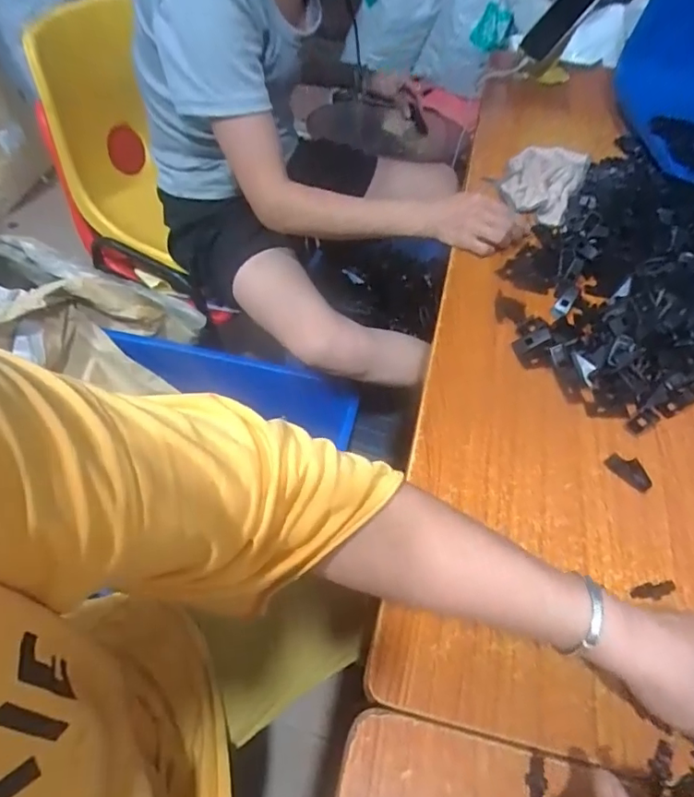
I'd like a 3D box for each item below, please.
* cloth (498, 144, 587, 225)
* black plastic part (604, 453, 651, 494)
[{"bbox_3d":[0.280,-0.315,0.766,0.101,0.030,0.150,25,56,15],"label":"cloth"},{"bbox_3d":[0.259,0.066,0.486,0.042,0.011,0.020,39,60,23],"label":"black plastic part"}]

